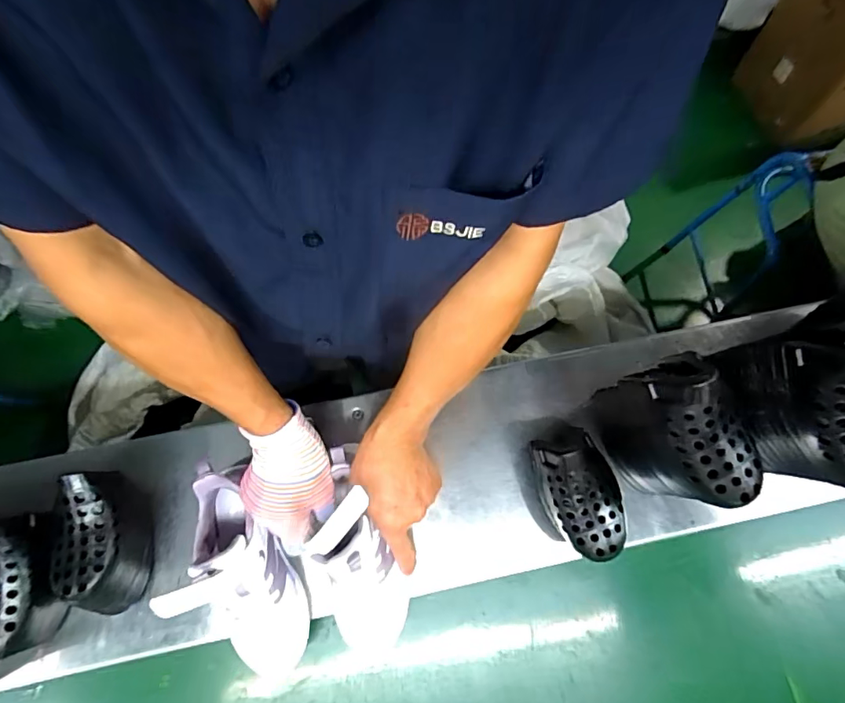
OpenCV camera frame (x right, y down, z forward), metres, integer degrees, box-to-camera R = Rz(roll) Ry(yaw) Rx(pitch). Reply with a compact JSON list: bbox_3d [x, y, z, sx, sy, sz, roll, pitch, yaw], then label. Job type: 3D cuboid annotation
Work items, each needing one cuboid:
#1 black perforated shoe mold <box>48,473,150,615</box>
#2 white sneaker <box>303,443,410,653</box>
[{"bbox_3d":[-0.331,0.200,0.510,0.065,0.109,0.135,-8,70,0],"label":"black perforated shoe mold"},{"bbox_3d":[-0.065,0.211,0.505,0.075,0.217,0.085,-11,25,-4],"label":"white sneaker"}]

